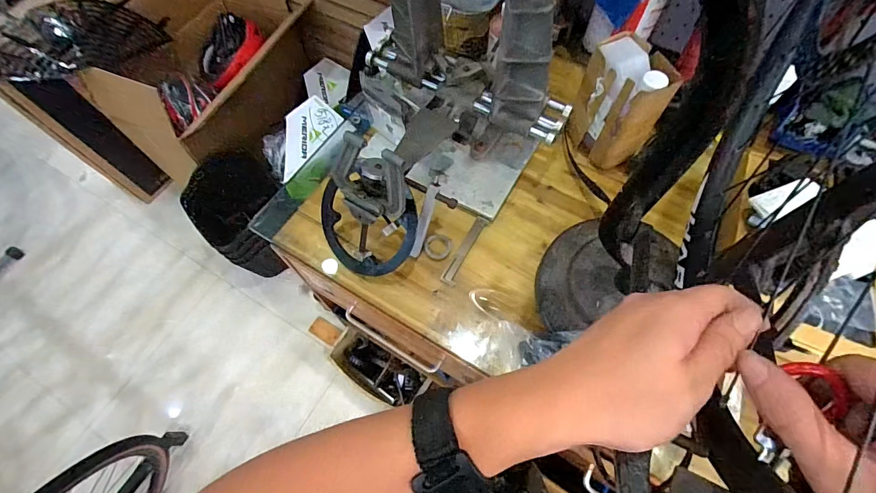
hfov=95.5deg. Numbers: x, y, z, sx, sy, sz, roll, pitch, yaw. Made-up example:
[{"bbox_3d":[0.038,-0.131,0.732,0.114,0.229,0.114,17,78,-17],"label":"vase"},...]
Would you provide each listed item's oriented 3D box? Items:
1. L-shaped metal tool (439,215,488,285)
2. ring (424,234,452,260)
[{"bbox_3d":[0.046,0.006,0.665,0.022,0.004,0.130,27,70,12],"label":"L-shaped metal tool"},{"bbox_3d":[0.000,0.001,0.667,0.044,0.005,0.046,0,64,1],"label":"ring"}]

